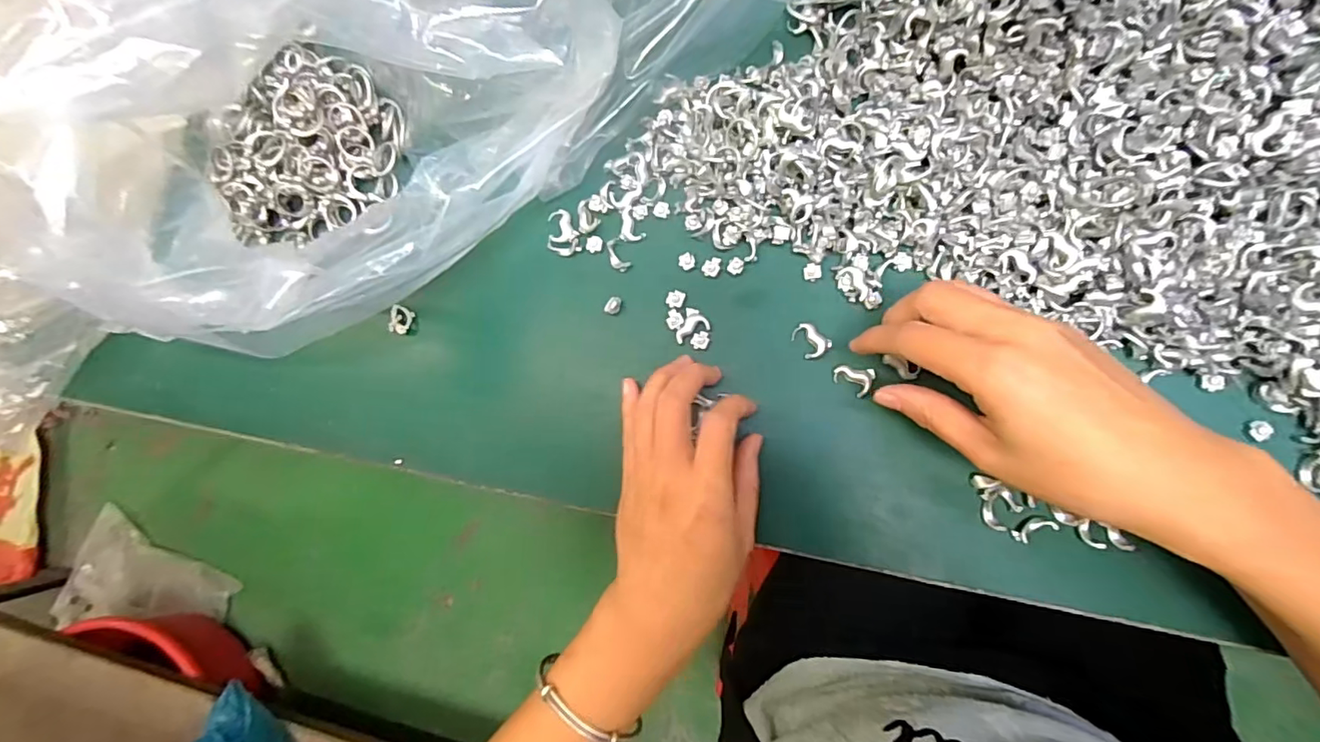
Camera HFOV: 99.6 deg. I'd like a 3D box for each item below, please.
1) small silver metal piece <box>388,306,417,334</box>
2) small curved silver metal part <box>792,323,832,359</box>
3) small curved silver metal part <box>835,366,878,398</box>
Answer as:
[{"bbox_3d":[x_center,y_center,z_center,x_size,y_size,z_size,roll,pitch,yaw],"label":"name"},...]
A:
[{"bbox_3d":[-0.156,-0.031,0.336,0.012,0.006,0.016,16,89,9],"label":"small silver metal piece"},{"bbox_3d":[0.080,-0.016,0.300,0.014,0.004,0.020,-44,82,3],"label":"small curved silver metal part"},{"bbox_3d":[0.102,0.003,0.295,0.020,0.004,0.016,30,91,9],"label":"small curved silver metal part"}]

